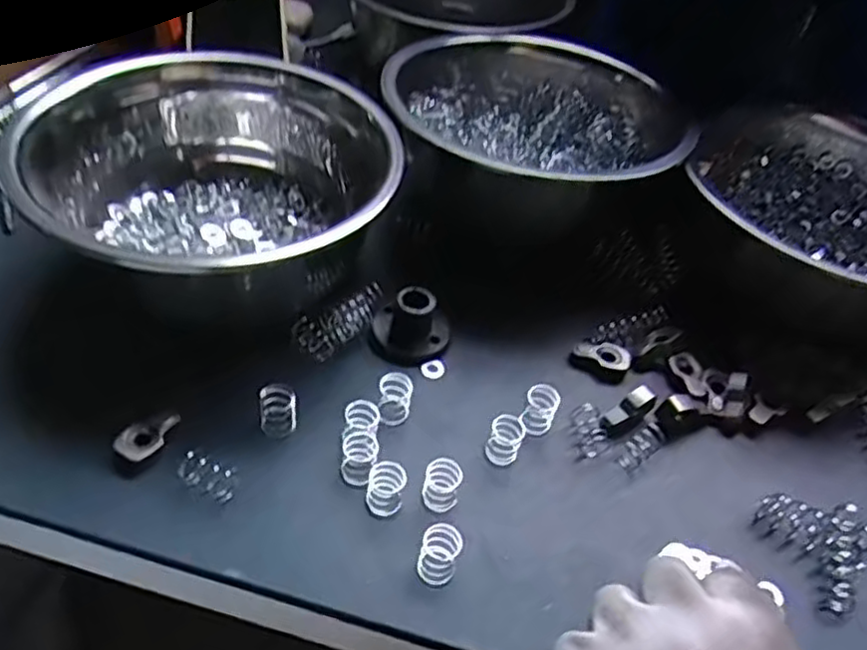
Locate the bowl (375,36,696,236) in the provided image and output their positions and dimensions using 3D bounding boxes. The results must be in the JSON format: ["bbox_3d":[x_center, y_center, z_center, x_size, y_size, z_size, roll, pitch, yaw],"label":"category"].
[{"bbox_3d":[0.061,-0.120,0.434,0.167,0.057,0.139,-11,50,-19],"label":"bowl"}]

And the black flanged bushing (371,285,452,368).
[{"bbox_3d":[-0.012,0.000,0.365,0.040,0.020,0.035,8,46,-2],"label":"black flanged bushing"}]

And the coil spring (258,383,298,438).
[{"bbox_3d":[-0.071,0.038,0.325,0.017,0.027,0.014,-10,39,-17],"label":"coil spring"}]

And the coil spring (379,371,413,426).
[{"bbox_3d":[-0.018,0.036,0.338,0.015,0.018,0.020,3,47,-7],"label":"coil spring"}]

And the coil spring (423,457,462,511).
[{"bbox_3d":[0.003,0.070,0.309,0.015,0.022,0.017,13,46,2],"label":"coil spring"}]

